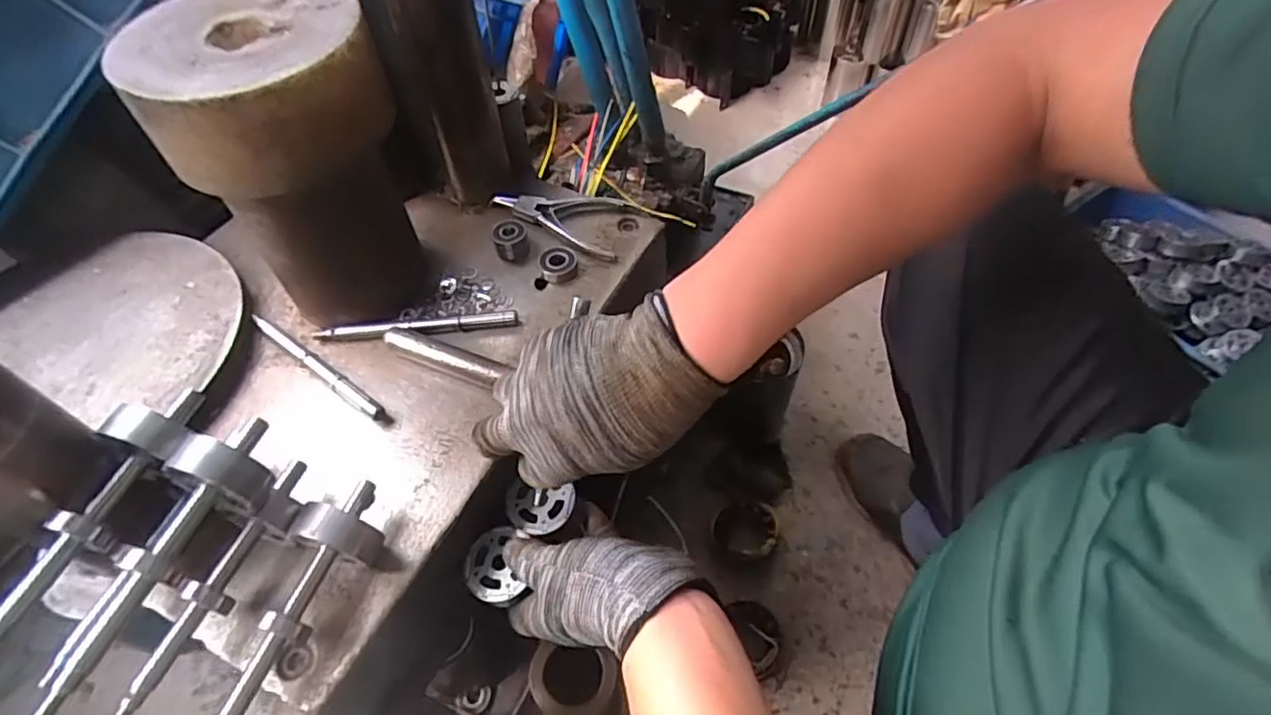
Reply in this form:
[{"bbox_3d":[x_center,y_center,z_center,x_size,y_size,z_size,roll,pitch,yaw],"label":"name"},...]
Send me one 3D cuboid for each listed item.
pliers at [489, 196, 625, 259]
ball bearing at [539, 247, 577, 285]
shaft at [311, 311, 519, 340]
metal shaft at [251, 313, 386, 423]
[{"bbox_3d":[-0.062,-0.138,0.600,0.129,0.015,0.064,24,58,19],"label":"pliers"},{"bbox_3d":[-0.067,-0.081,0.559,0.030,0.013,0.034,-15,54,-9],"label":"ball bearing"},{"bbox_3d":[-0.178,-0.026,0.525,0.162,0.010,0.016,-4,53,0],"label":"shaft"},{"bbox_3d":[-0.250,0.005,0.500,0.156,0.009,0.010,31,60,23],"label":"metal shaft"}]

